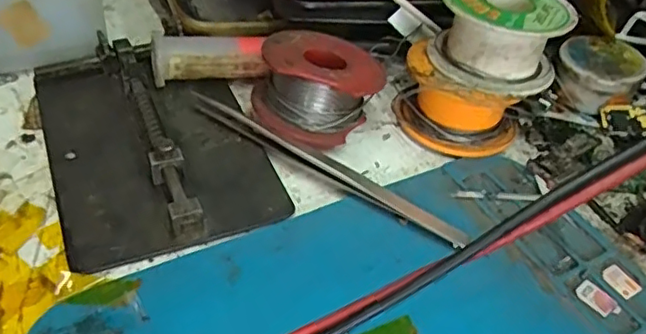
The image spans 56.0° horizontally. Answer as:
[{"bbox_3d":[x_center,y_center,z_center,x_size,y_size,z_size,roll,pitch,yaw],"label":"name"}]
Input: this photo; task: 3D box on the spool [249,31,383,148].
[{"bbox_3d":[-0.001,-0.035,0.257,0.044,0.032,0.047,4,43,-3],"label":"spool"}]

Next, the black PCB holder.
[{"bbox_3d":[-0.068,-0.014,0.241,0.078,0.013,0.111,-14,47,-21],"label":"black PCB holder"}]

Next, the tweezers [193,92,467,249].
[{"bbox_3d":[-0.001,-0.002,0.241,0.125,0.006,0.010,27,47,20],"label":"tweezers"}]

